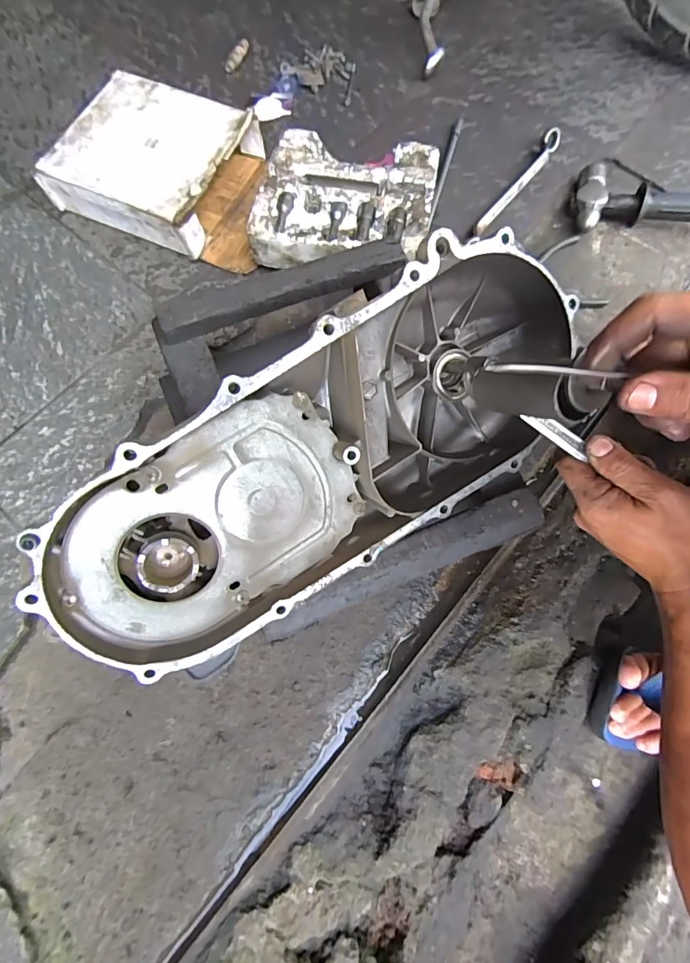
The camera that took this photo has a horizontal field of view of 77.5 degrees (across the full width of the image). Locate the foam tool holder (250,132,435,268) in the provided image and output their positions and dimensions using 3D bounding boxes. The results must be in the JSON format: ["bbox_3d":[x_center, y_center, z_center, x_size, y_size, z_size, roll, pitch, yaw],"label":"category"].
[{"bbox_3d":[0.001,-0.353,0.558,0.209,0.062,0.180,11,74,4],"label":"foam tool holder"}]

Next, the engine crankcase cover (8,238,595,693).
[{"bbox_3d":[-0.006,-0.026,0.324,0.405,0.100,0.192,-32,112,-10],"label":"engine crankcase cover"}]

